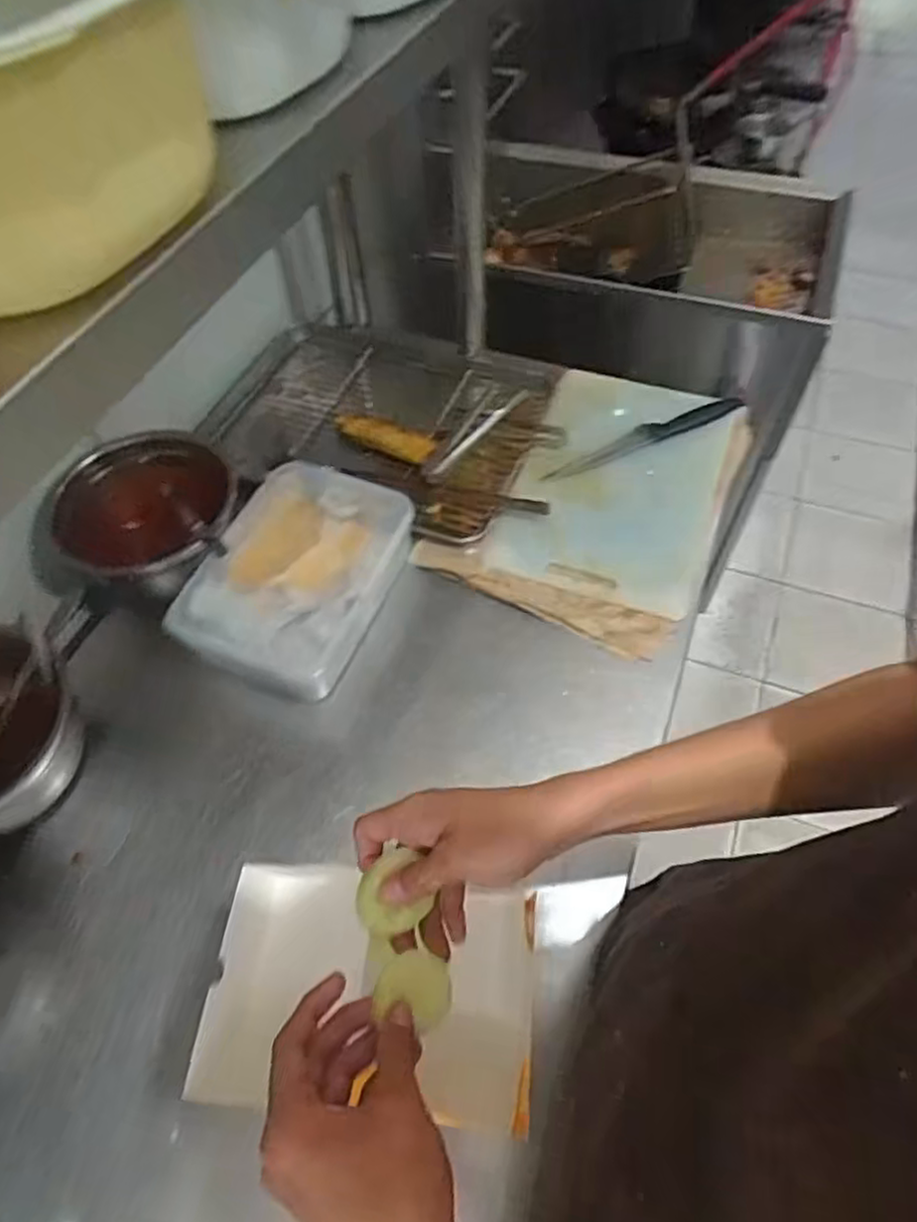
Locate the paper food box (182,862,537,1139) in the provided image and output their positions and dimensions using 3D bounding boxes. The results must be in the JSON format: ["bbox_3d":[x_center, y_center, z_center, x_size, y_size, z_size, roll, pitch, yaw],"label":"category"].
[{"bbox_3d":[-0.063,0.287,0.529,0.235,0.057,0.158,2,56,6],"label":"paper food box"}]

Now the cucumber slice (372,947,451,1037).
[{"bbox_3d":[-0.024,0.215,0.396,0.043,0.004,0.038,21,46,-3],"label":"cucumber slice"}]

